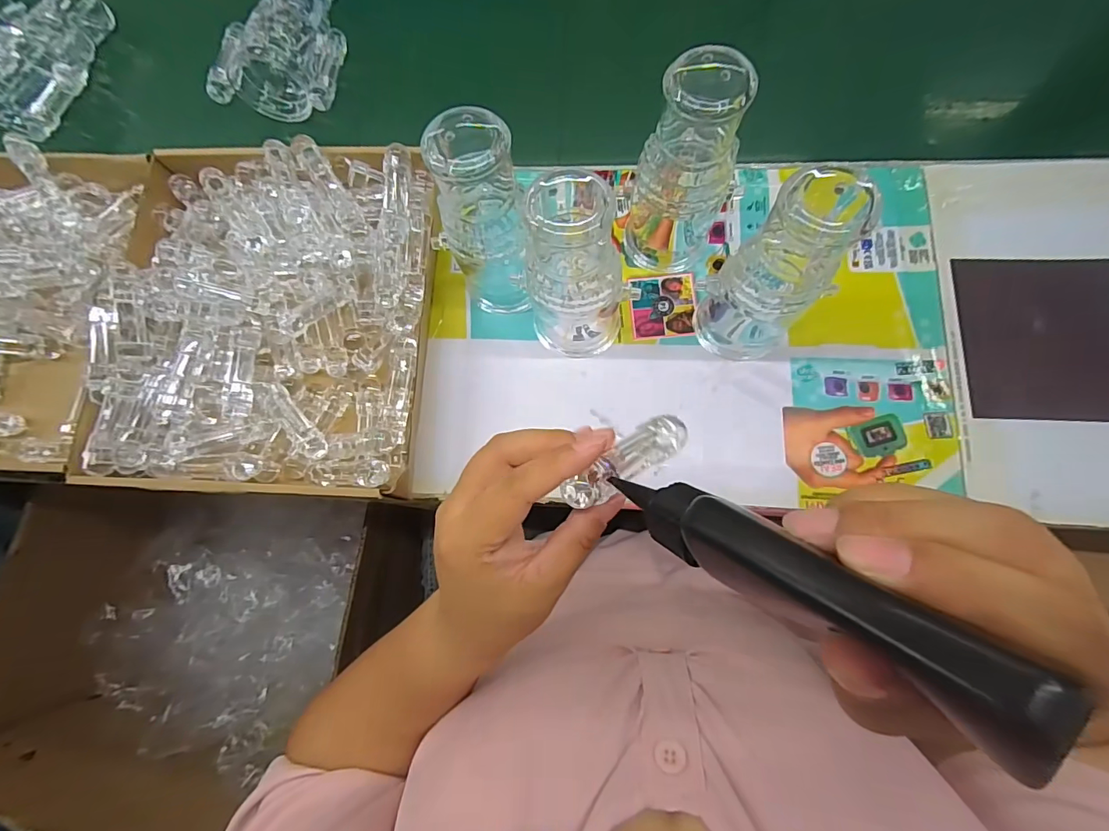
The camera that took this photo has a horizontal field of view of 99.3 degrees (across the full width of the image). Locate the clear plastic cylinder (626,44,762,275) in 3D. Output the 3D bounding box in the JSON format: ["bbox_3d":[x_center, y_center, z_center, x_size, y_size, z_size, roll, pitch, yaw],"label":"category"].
[{"bbox_3d":[0.103,-0.184,0.367,0.076,0.174,0.061,21,81,8],"label":"clear plastic cylinder"}]

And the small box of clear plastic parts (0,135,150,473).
[{"bbox_3d":[-0.519,-0.108,0.449,0.279,0.075,0.314,2,78,4],"label":"small box of clear plastic parts"}]

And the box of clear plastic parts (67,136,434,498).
[{"bbox_3d":[-0.249,-0.090,0.422,0.279,0.071,0.312,1,78,4],"label":"box of clear plastic parts"}]

